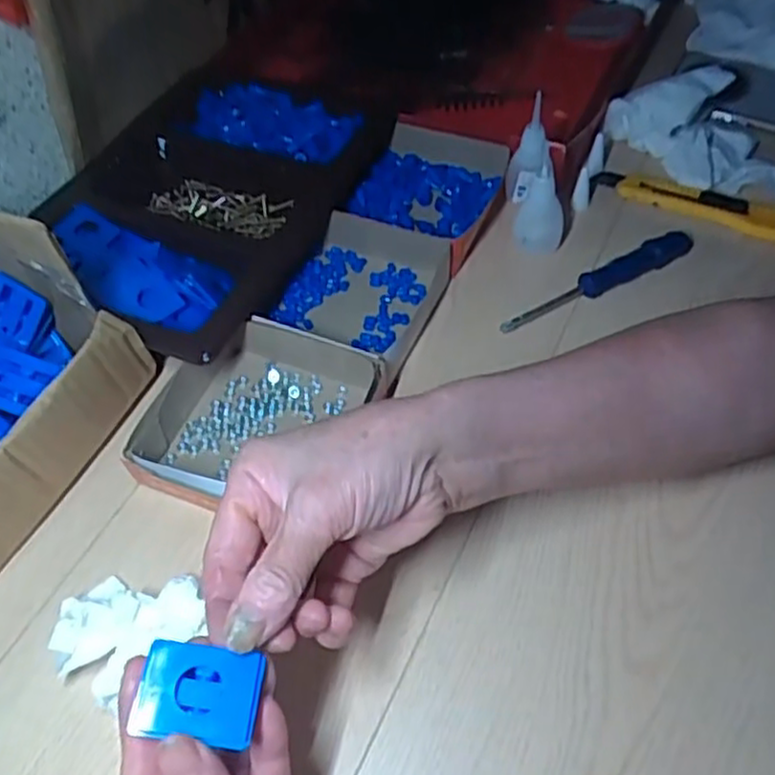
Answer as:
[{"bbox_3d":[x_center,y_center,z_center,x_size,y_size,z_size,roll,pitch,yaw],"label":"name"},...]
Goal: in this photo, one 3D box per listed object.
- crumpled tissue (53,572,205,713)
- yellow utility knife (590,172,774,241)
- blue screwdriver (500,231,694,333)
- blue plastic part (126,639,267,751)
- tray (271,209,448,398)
[{"bbox_3d":[-0.133,0.132,0.384,0.074,0.027,0.064,4,54,8],"label":"crumpled tissue"},{"bbox_3d":[0.247,-0.142,0.568,0.173,0.012,0.036,21,58,19],"label":"yellow utility knife"},{"bbox_3d":[0.154,-0.074,0.529,0.171,0.018,0.019,-28,56,-16],"label":"blue screwdriver"},{"bbox_3d":[-0.071,0.116,0.281,0.042,0.006,0.032,11,57,-6],"label":"blue plastic part"},{"bbox_3d":[-0.023,-0.063,0.520,0.110,0.039,0.117,18,57,17],"label":"tray"}]

